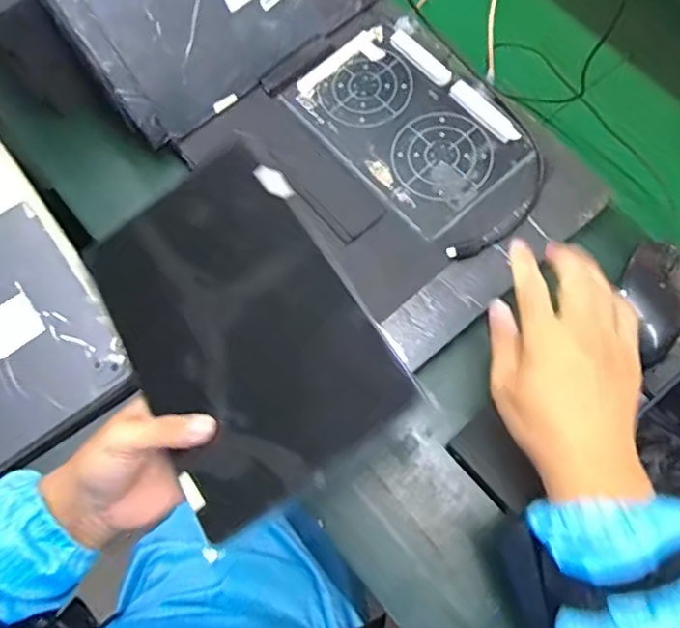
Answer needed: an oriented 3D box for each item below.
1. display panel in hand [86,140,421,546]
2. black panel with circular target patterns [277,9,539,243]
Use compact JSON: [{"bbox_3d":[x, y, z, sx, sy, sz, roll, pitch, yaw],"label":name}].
[{"bbox_3d":[-0.076,0.005,0.430,0.163,0.013,0.250,-36,65,8],"label":"display panel in hand"},{"bbox_3d":[0.067,-0.188,0.577,0.151,0.009,0.216,-40,75,-11],"label":"black panel with circular target patterns"}]

